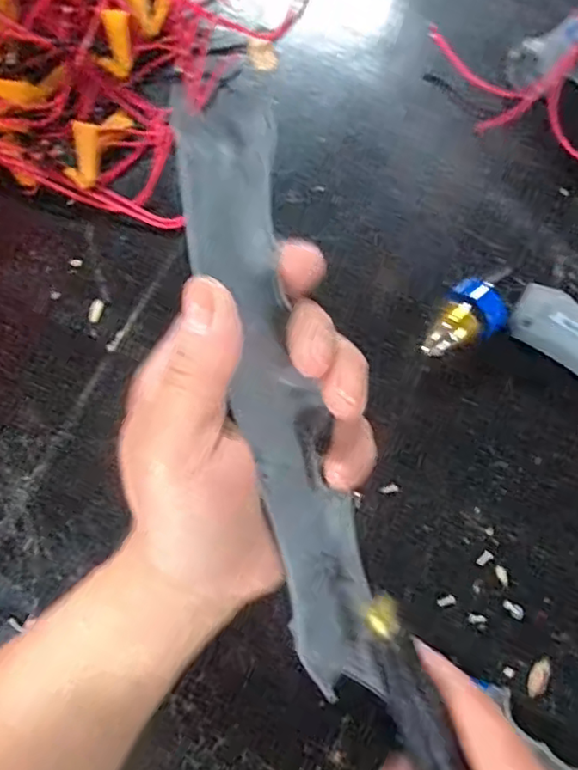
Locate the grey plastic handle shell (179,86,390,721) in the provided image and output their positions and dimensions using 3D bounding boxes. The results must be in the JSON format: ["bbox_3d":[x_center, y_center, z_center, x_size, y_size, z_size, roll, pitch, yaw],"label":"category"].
[{"bbox_3d":[-0.002,0.007,0.227,0.036,0.026,0.227,-14,98,-4],"label":"grey plastic handle shell"}]

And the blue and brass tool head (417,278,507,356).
[{"bbox_3d":[0.107,-0.039,0.388,0.057,0.033,0.038,-35,80,-8],"label":"blue and brass tool head"}]

